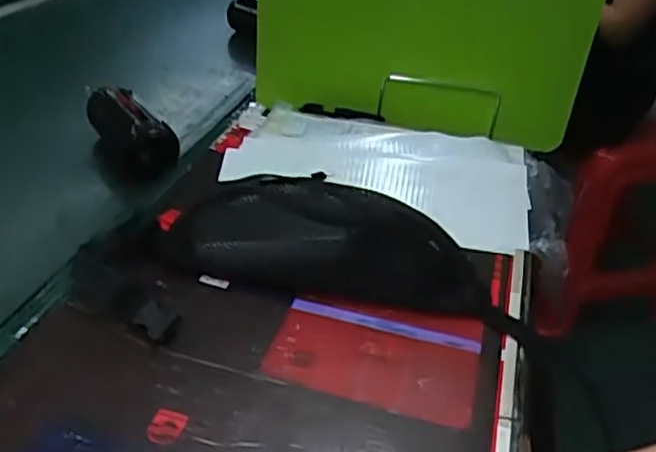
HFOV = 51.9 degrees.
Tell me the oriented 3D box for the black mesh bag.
[{"bbox_3d":[0.022,0.018,0.586,0.314,0.073,0.099,14,34,12],"label":"black mesh bag"}]

